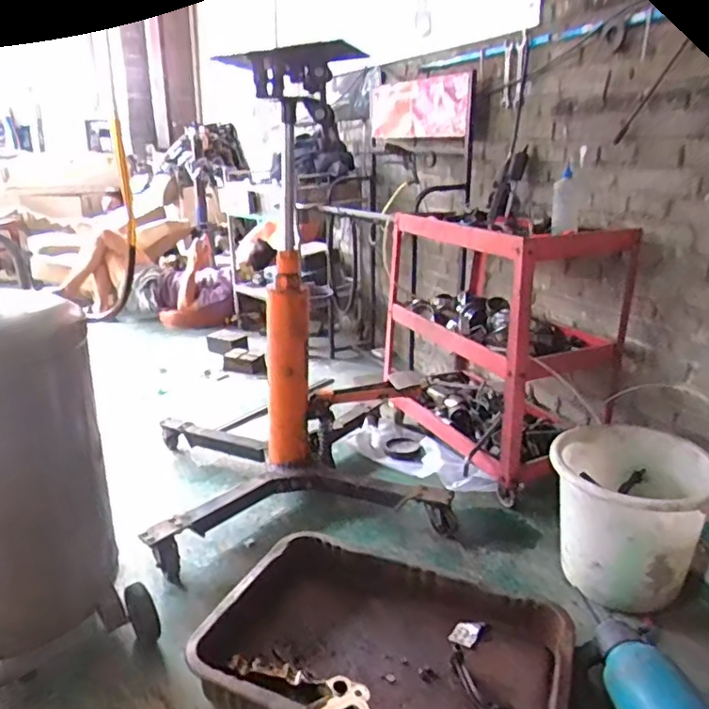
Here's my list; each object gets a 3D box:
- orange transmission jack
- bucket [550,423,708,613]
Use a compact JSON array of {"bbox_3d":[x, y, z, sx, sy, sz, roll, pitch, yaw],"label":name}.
[{"bbox_3d":[-0.190,-0.165,1.538,0.733,1.136,0.686,-5,20,-20],"label":"orange transmission jack"},{"bbox_3d":[0.647,0.380,1.391,0.340,0.306,0.354,14,22,31],"label":"bucket"}]

